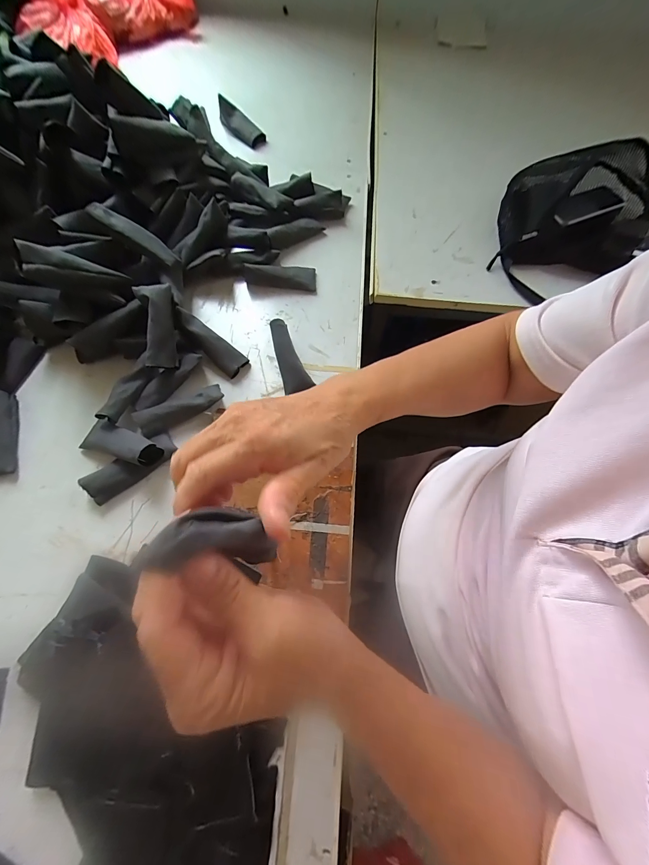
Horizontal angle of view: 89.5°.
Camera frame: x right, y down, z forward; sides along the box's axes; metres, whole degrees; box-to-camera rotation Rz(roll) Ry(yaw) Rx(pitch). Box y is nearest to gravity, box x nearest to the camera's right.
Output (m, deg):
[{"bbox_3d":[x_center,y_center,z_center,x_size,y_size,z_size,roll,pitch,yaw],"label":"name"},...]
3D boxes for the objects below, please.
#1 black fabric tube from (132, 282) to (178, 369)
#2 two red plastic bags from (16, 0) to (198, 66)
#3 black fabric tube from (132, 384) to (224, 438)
[{"bbox_3d":[-0.206,-0.131,0.404,0.036,0.034,0.101,-5,88,-4],"label":"black fabric tube"},{"bbox_3d":[-0.452,-0.867,0.661,0.305,0.092,0.183,-34,75,-14],"label":"two red plastic bags"},{"bbox_3d":[-0.177,-0.029,0.406,0.102,0.023,0.032,-27,73,-12],"label":"black fabric tube"}]

